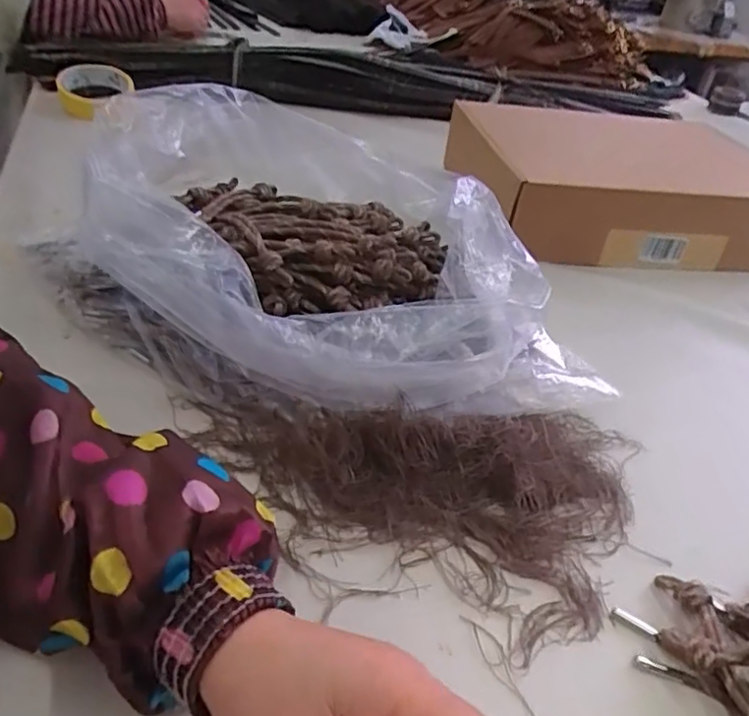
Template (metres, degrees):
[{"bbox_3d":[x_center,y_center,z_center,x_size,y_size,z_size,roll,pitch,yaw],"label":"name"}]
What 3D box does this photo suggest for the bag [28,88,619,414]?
[{"bbox_3d":[-0.054,-0.092,0.497,0.347,0.116,0.361,-10,41,-21],"label":"bag"}]

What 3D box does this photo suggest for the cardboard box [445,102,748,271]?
[{"bbox_3d":[0.284,-0.221,0.769,0.343,0.084,0.318,0,39,-10],"label":"cardboard box"}]

